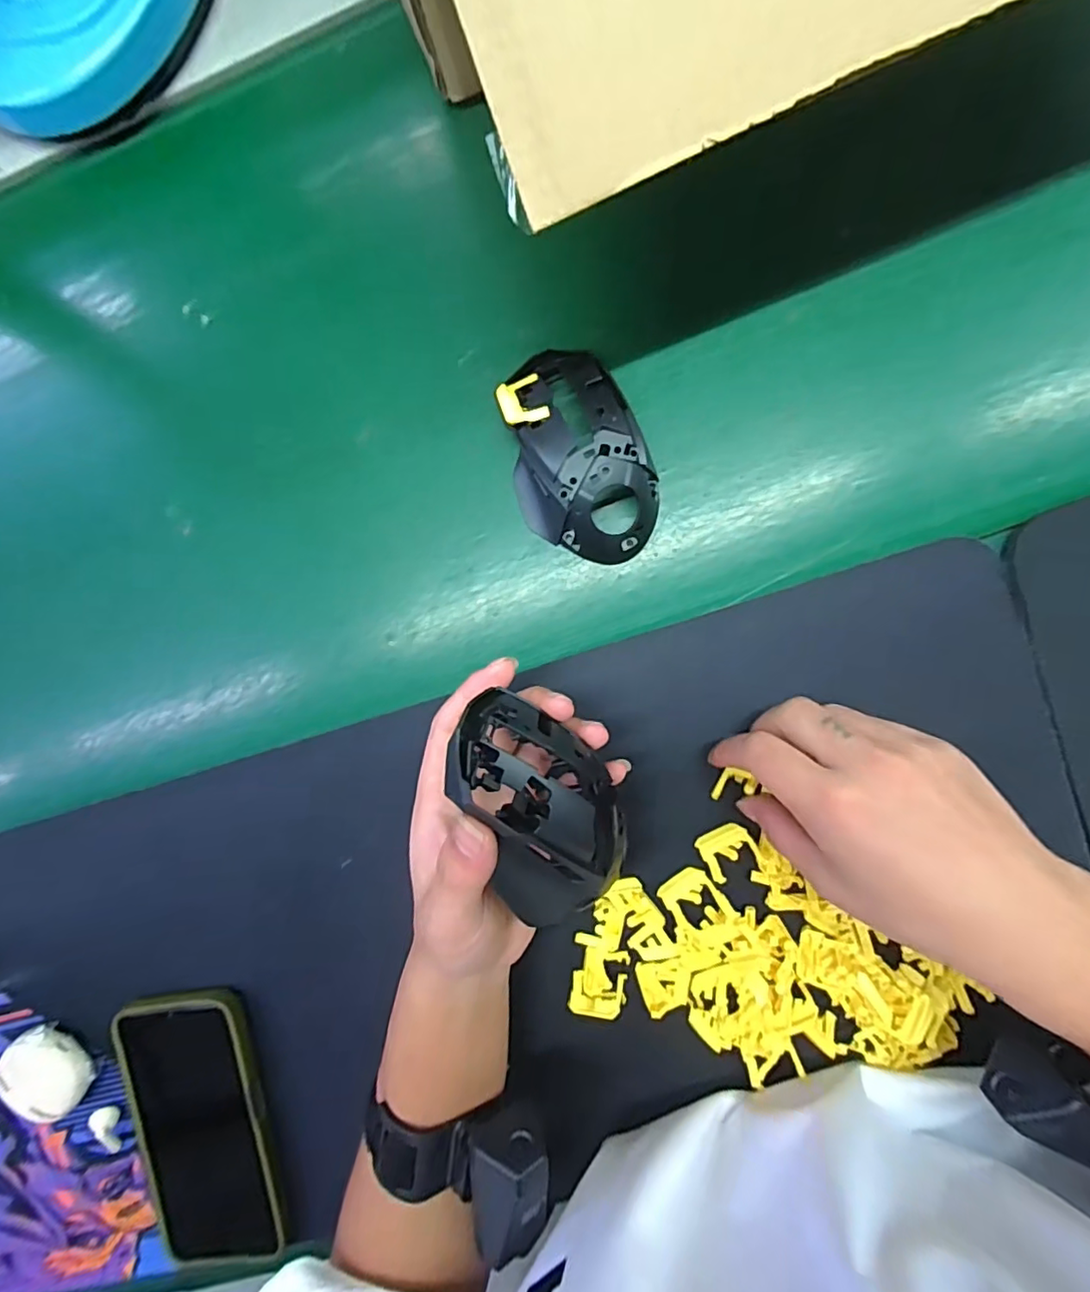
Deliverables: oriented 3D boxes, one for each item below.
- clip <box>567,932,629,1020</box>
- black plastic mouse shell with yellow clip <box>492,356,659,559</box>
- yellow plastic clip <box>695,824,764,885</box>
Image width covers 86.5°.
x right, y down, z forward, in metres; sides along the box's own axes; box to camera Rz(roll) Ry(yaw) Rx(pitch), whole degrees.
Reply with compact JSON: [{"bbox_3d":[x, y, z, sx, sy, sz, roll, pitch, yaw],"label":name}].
[{"bbox_3d":[0.031,0.186,0.325,0.030,0.005,0.043,7,93,4],"label":"clip"},{"bbox_3d":[0.016,-0.101,0.313,0.072,0.035,0.115,-26,90,5],"label":"black plastic mouse shell with yellow clip"},{"bbox_3d":[0.099,0.111,0.312,0.028,0.008,0.024,-29,89,5],"label":"yellow plastic clip"}]

